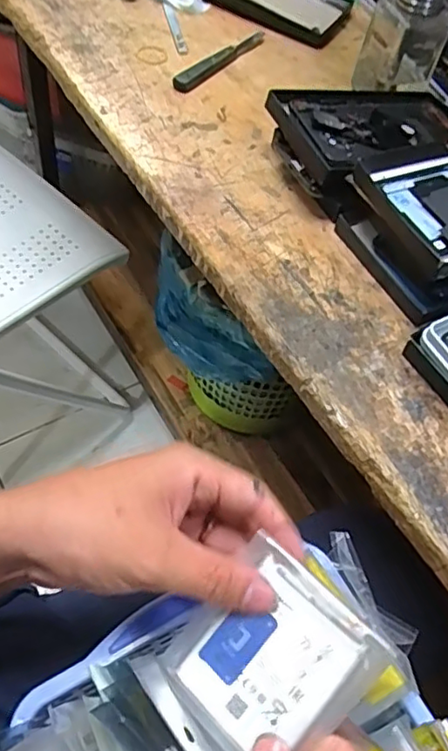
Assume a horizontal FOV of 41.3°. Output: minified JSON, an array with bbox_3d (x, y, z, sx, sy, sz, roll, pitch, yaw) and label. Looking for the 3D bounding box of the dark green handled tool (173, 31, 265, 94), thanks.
[{"bbox_3d":[0.000,-0.296,0.552,0.020,0.011,0.125,37,64,17],"label":"dark green handled tool"}]

